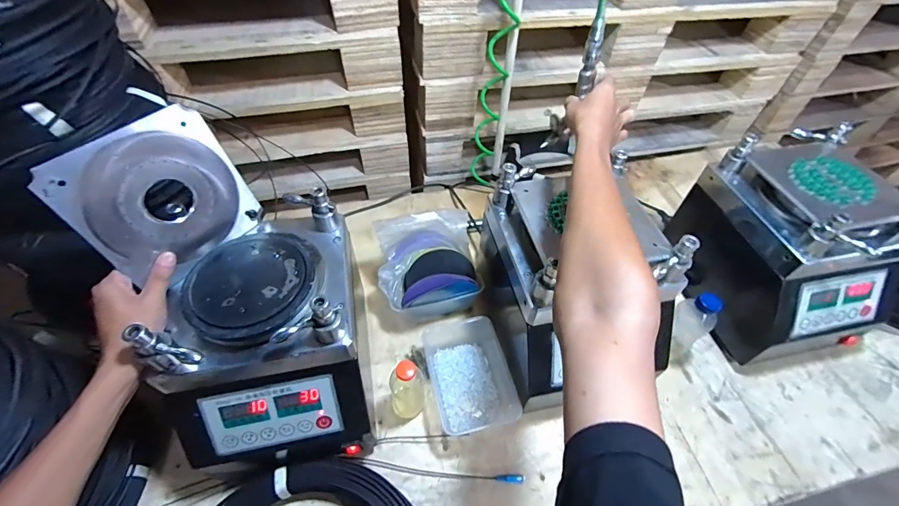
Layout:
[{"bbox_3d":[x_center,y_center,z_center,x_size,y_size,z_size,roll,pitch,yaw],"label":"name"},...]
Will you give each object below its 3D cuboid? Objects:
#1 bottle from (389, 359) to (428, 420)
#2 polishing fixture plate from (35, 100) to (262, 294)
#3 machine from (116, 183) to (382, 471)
[{"bbox_3d":[-0.065,0.200,0.574,0.056,0.135,0.053,0,52,0],"label":"bottle"},{"bbox_3d":[-0.335,-0.065,0.459,0.015,0.169,0.174,17,50,35],"label":"polishing fixture plate"},{"bbox_3d":[-0.230,0.116,0.533,0.217,0.271,0.281,-6,53,-5],"label":"machine"}]

